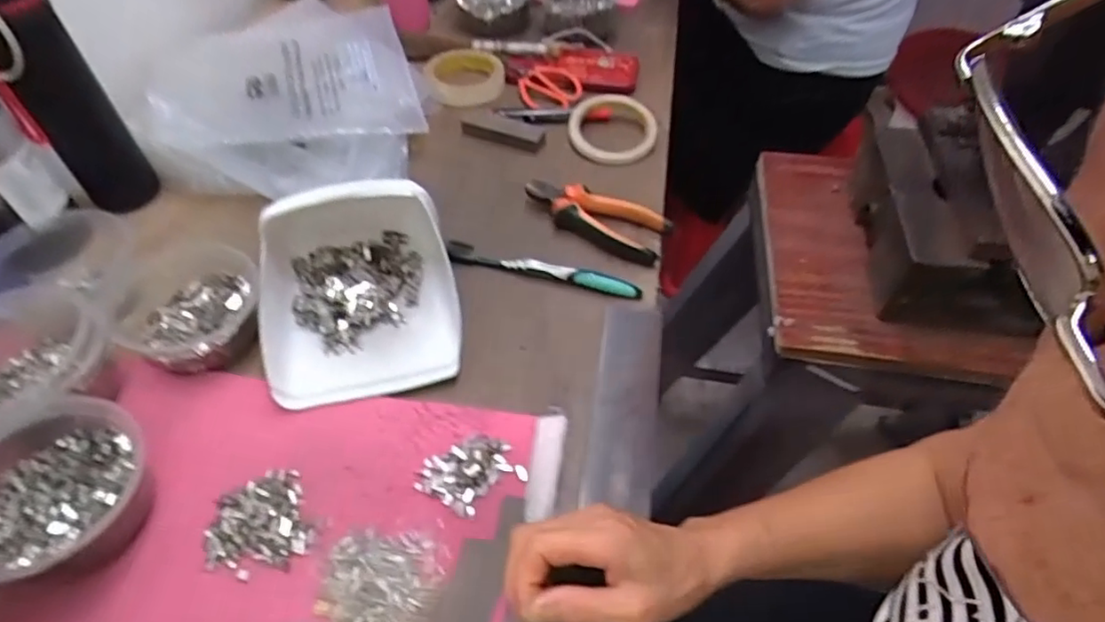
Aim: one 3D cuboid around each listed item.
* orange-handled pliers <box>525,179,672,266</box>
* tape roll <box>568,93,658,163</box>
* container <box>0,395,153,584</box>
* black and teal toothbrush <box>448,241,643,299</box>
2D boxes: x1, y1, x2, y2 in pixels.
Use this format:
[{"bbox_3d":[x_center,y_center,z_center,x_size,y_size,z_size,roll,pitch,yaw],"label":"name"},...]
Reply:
[{"bbox_3d":[0.040,-0.095,0.610,0.144,0.023,0.059,22,53,14],"label":"orange-handled pliers"},{"bbox_3d":[0.065,-0.213,0.706,0.093,0.025,0.107,-12,51,-9],"label":"tape roll"},{"bbox_3d":[-0.319,0.115,0.395,0.109,0.062,0.106,2,51,-2],"label":"container"},{"bbox_3d":[-0.009,-0.039,0.570,0.181,0.015,0.016,13,51,7],"label":"black and teal toothbrush"}]

